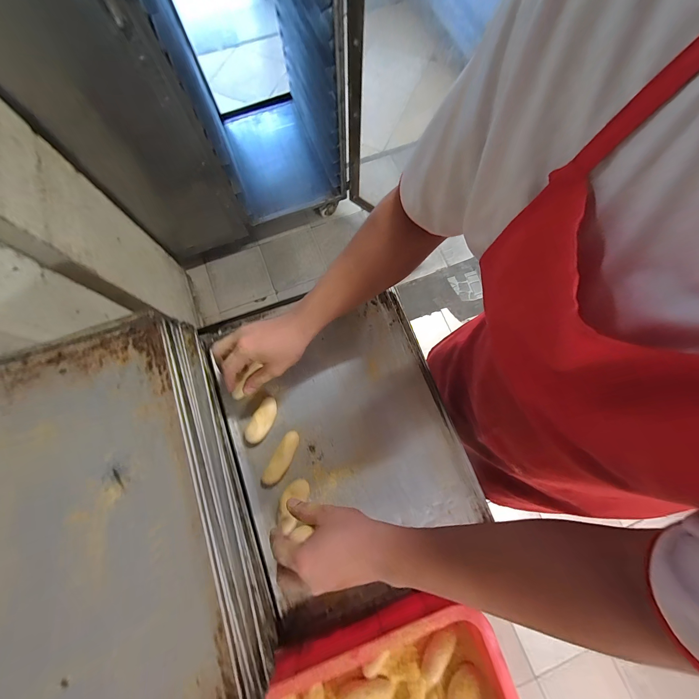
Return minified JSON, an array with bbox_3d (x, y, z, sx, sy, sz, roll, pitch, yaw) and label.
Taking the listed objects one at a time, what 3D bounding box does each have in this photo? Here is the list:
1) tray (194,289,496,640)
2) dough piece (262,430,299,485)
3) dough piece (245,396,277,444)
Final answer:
[{"bbox_3d":[-0.013,0.125,0.482,0.340,0.039,0.494,-19,77,-4],"label":"tray"},{"bbox_3d":[-0.102,0.168,0.462,0.025,0.019,0.083,26,78,7],"label":"dough piece"},{"bbox_3d":[-0.138,0.113,0.477,0.028,0.017,0.074,29,78,7],"label":"dough piece"}]

